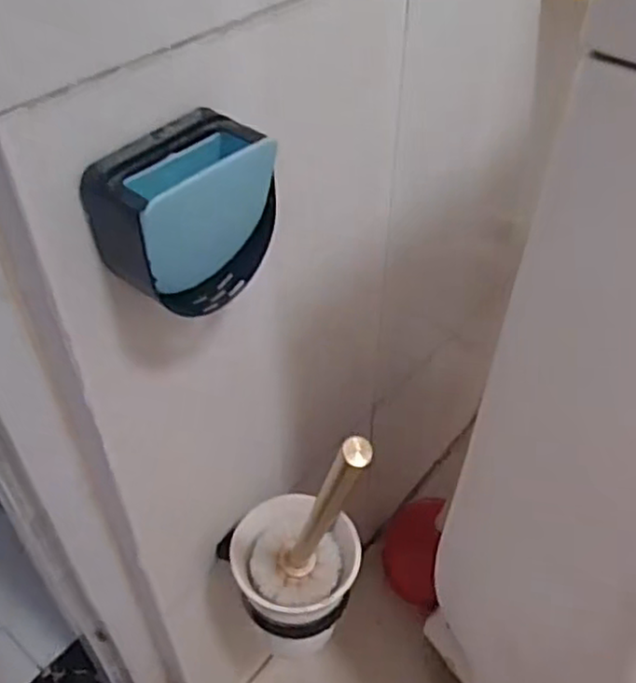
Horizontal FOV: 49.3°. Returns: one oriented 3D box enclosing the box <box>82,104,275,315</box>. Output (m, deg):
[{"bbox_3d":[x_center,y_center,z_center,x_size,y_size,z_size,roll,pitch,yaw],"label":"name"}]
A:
[{"bbox_3d":[-0.067,-0.060,0.361,0.045,0.088,0.091,33,53,29],"label":"box"}]

